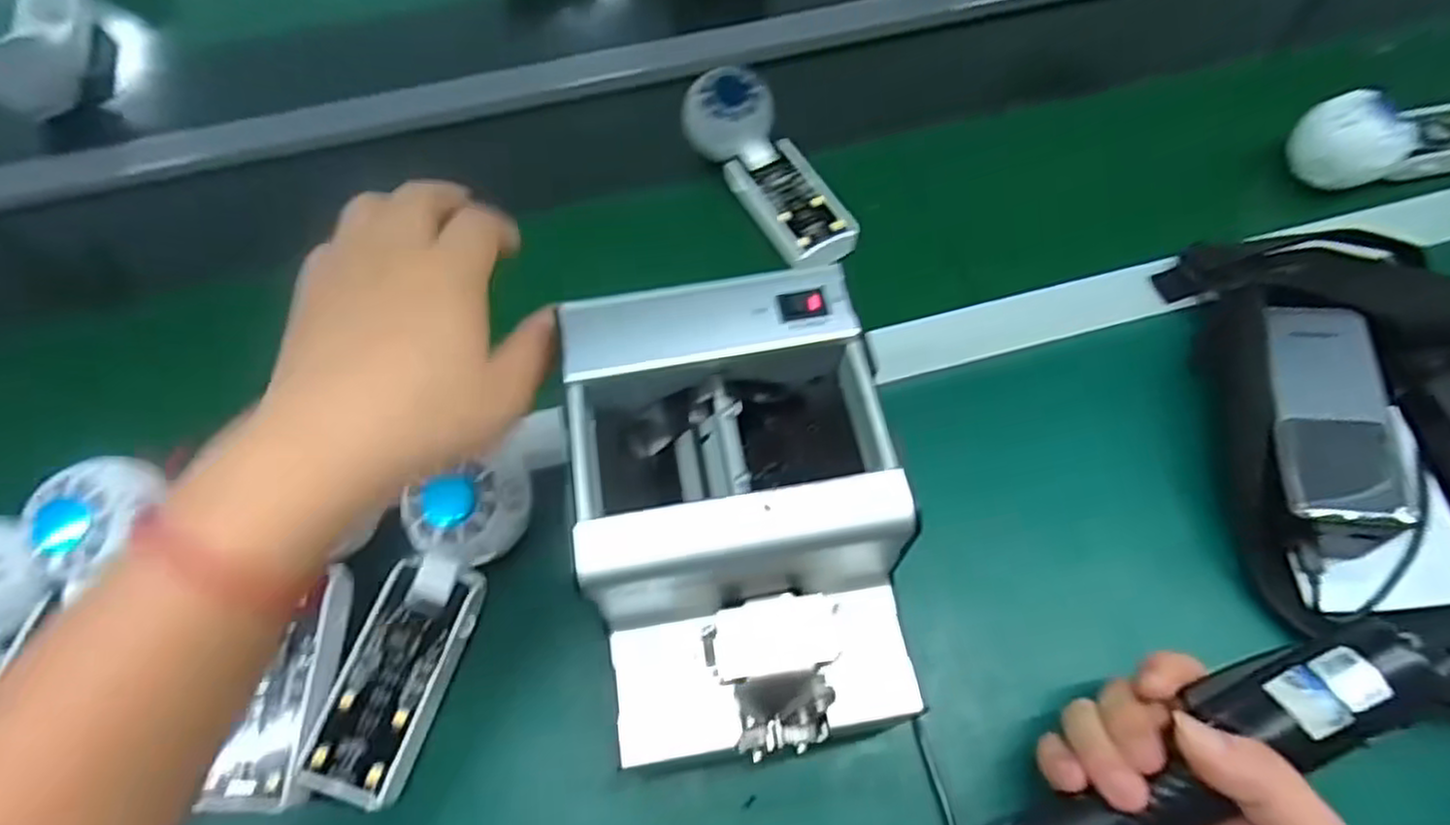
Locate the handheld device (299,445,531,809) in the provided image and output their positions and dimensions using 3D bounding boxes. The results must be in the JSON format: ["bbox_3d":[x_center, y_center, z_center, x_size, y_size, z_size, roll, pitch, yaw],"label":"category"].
[{"bbox_3d":[-0.150,0.098,0.356,0.054,0.031,0.167,18,75,11],"label":"handheld device"}]

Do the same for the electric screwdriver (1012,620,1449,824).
[{"bbox_3d":[0.178,0.154,0.295,0.221,0.030,0.039,-36,64,7],"label":"electric screwdriver"}]

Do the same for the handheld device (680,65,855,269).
[{"bbox_3d":[0.031,-0.176,0.512,0.064,0.050,0.164,-26,63,-13],"label":"handheld device"}]

